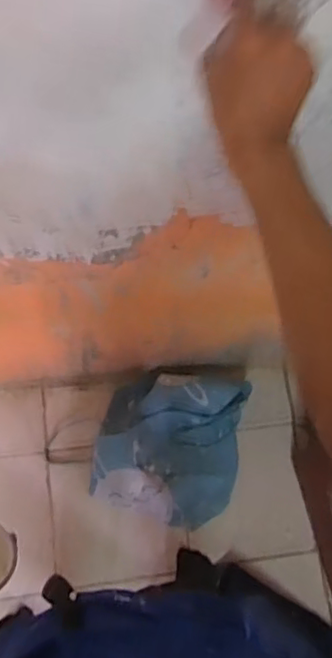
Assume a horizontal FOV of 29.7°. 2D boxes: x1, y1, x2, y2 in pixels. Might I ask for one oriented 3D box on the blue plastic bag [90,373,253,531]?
[{"bbox_3d":[0.008,0.288,1.528,0.342,0.125,0.344,10,69,1],"label":"blue plastic bag"}]

